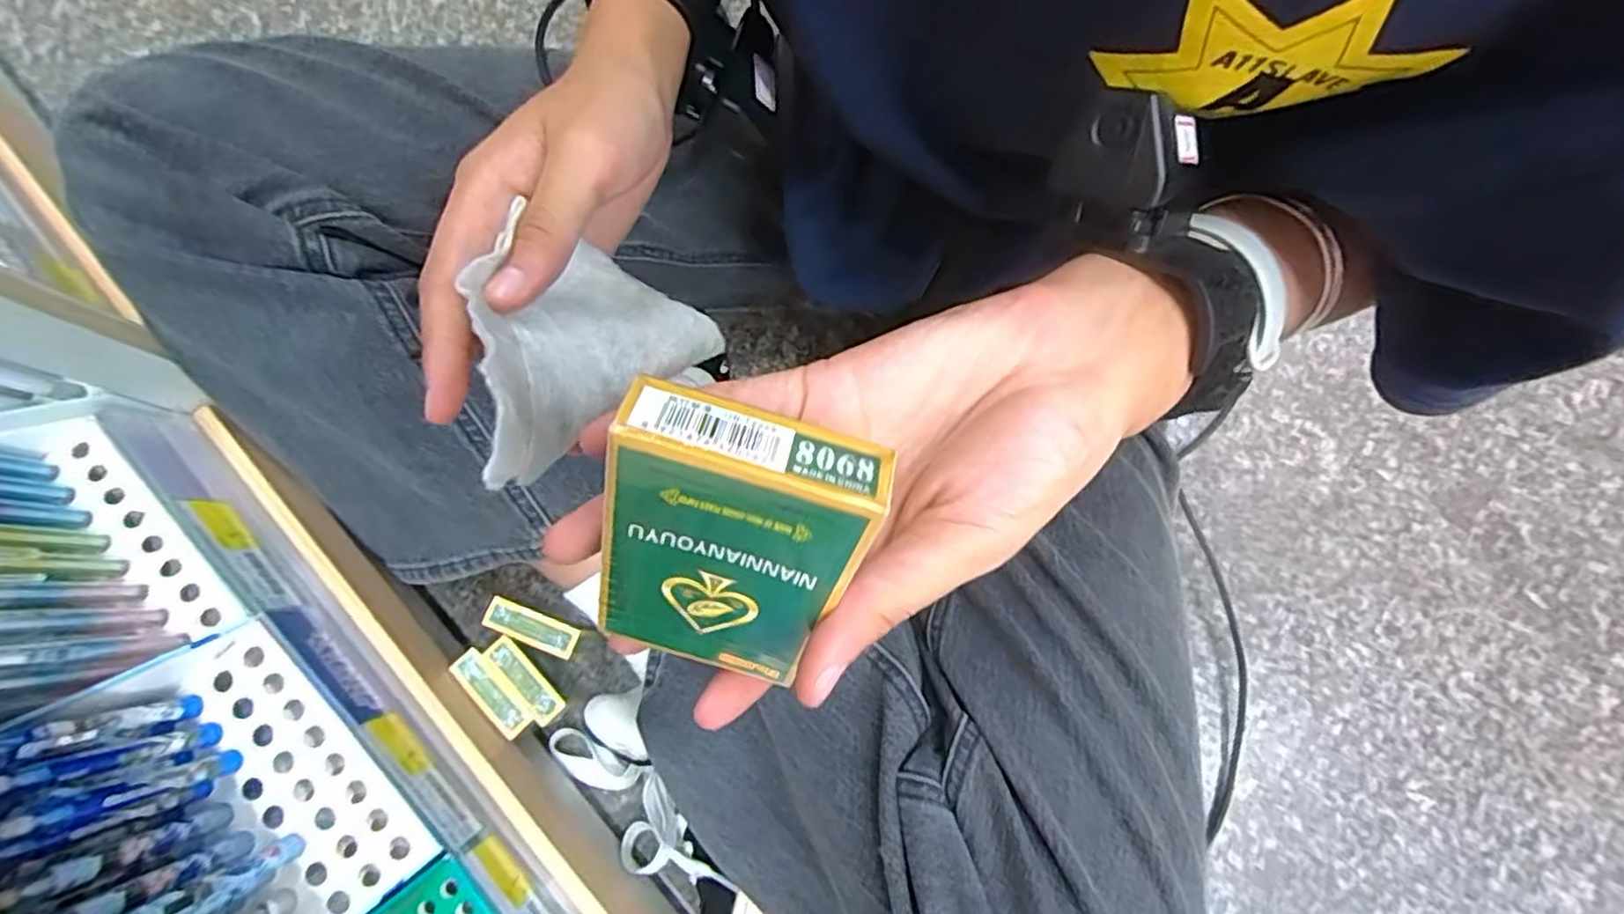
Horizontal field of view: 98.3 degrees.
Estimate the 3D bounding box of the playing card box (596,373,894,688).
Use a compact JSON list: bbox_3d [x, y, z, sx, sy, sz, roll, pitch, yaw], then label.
[{"bbox_3d":[-0.022,0.025,0.177,0.056,0.086,0.016,17,45,-5],"label":"playing card box"}]

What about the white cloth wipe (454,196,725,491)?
[{"bbox_3d":[-0.081,-0.046,0.248,0.015,0.127,0.066,-19,108,33],"label":"white cloth wipe"}]

